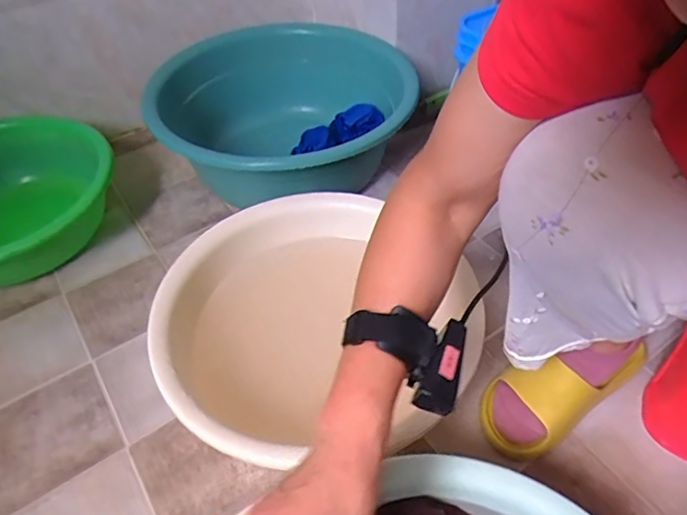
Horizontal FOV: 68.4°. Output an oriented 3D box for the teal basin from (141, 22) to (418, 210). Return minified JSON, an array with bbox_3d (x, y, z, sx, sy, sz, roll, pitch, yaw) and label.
[{"bbox_3d":[-0.106,-0.271,0.963,0.444,0.202,0.524,-1,49,1],"label":"teal basin"}]

